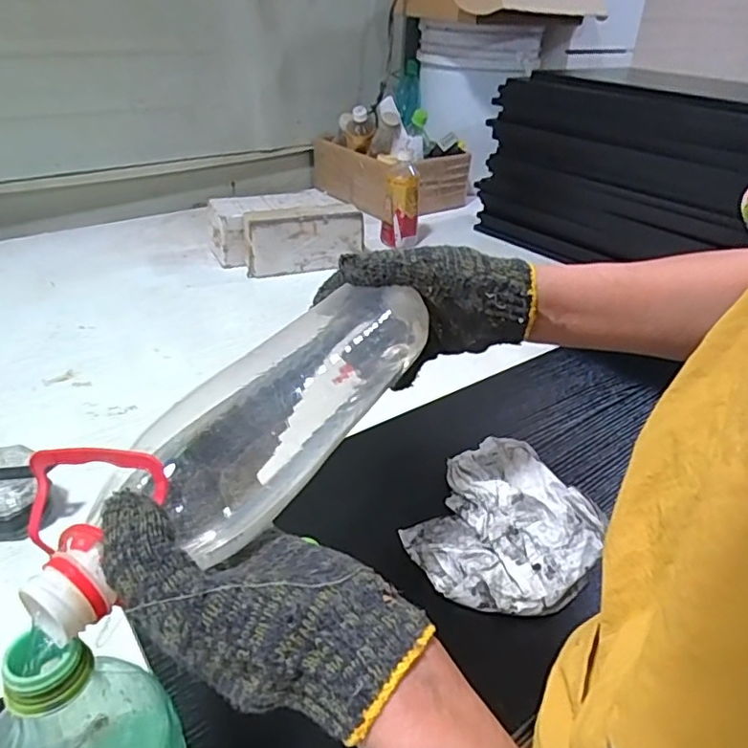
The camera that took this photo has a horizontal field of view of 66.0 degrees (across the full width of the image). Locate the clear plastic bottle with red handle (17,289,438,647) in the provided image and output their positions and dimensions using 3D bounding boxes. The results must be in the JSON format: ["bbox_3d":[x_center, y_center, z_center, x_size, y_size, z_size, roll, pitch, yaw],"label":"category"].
[{"bbox_3d":[-0.060,0.016,0.329,0.086,0.065,0.300,20,35,19],"label":"clear plastic bottle with red handle"}]

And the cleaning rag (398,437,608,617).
[{"bbox_3d":[0.117,0.123,0.500,0.149,0.061,0.175,22,37,27],"label":"cleaning rag"}]

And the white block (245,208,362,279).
[{"bbox_3d":[-0.122,-0.228,1.011,0.198,0.109,0.034,-9,35,-17],"label":"white block"}]

